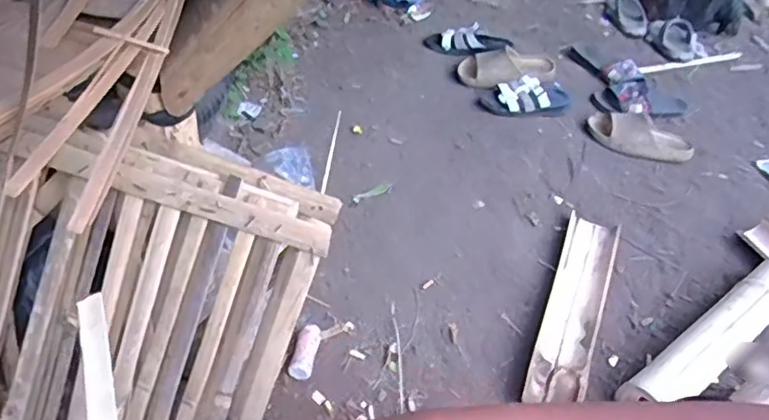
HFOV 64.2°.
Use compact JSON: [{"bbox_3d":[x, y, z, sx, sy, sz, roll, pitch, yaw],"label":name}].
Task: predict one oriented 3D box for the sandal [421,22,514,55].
[{"bbox_3d":[0.236,-0.488,1.760,0.250,0.065,0.086,14,39,9],"label":"sandal"}]

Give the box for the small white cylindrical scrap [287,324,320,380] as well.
[{"bbox_3d":[-0.131,0.237,1.009,0.036,0.037,0.092,9,39,4],"label":"small white cylindrical scrap"}]

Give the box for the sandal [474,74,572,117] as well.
[{"bbox_3d":[0.375,-0.295,1.593,0.259,0.079,0.116,-9,41,-19],"label":"sandal"}]

